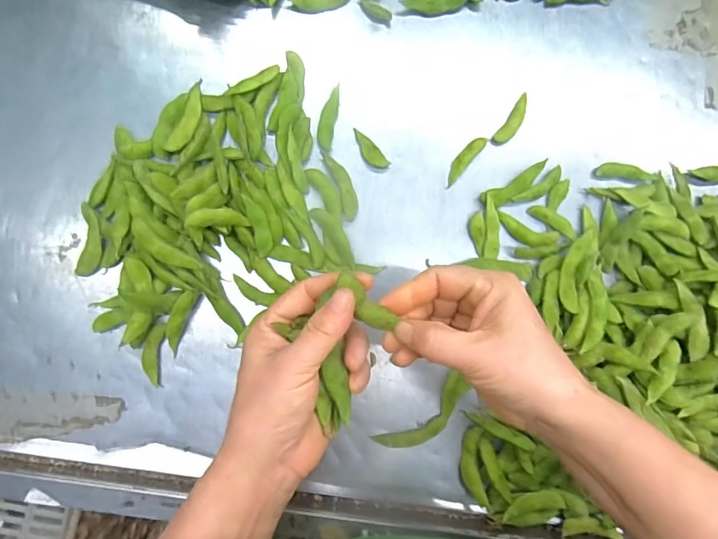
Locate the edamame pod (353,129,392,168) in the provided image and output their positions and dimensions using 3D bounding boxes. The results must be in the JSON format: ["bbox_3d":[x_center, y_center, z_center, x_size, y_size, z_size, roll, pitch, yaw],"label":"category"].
[{"bbox_3d":[0.009,-0.106,0.413,0.015,0.010,0.043,-43,91,-5],"label":"edamame pod"}]

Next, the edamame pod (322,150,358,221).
[{"bbox_3d":[-0.015,-0.074,0.409,0.017,0.012,0.062,-18,89,-4],"label":"edamame pod"}]

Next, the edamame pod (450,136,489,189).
[{"bbox_3d":[0.096,-0.100,0.419,0.014,0.004,0.052,39,85,-1],"label":"edamame pod"}]

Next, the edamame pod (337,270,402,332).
[{"bbox_3d":[0.004,0.020,0.269,0.017,0.006,0.044,-40,104,-5],"label":"edamame pod"}]

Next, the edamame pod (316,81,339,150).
[{"bbox_3d":[-0.027,-0.135,0.412,0.015,0.004,0.058,10,87,-3],"label":"edamame pod"}]

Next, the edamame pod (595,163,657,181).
[{"bbox_3d":[0.247,-0.090,0.426,0.055,0.006,0.014,3,87,-4],"label":"edamame pod"}]

